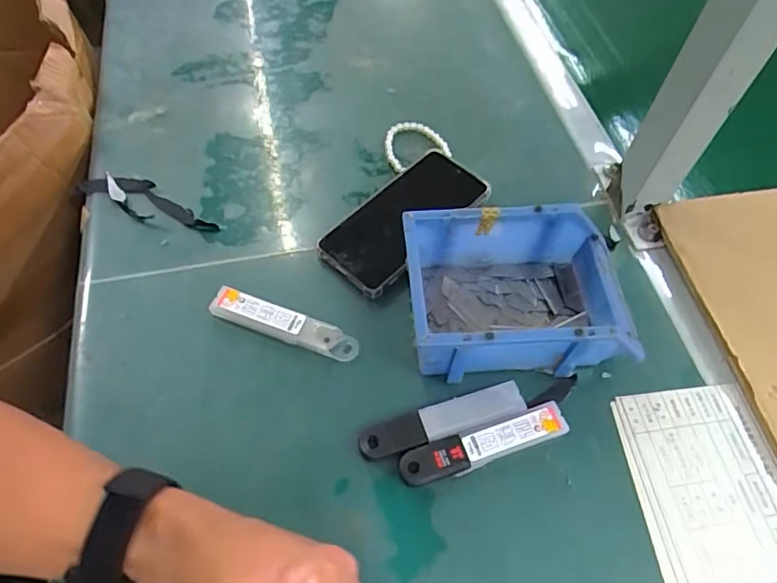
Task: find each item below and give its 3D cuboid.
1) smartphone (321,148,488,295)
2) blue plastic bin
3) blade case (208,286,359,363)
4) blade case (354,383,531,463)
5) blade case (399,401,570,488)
[{"bbox_3d":[0.014,-0.070,0.501,0.080,0.013,0.163,41,67,21],"label":"smartphone"},{"bbox_3d":[0.102,0.000,0.425,0.167,0.068,0.113,-4,60,-2],"label":"blue plastic bin"},{"bbox_3d":[-0.086,0.026,0.445,0.124,0.010,0.026,19,61,10],"label":"blade case"},{"bbox_3d":[0.041,0.096,0.405,0.126,0.006,0.027,-17,61,-10],"label":"blade case"},{"bbox_3d":[0.070,0.112,0.397,0.126,0.009,0.026,-16,61,-9],"label":"blade case"}]

